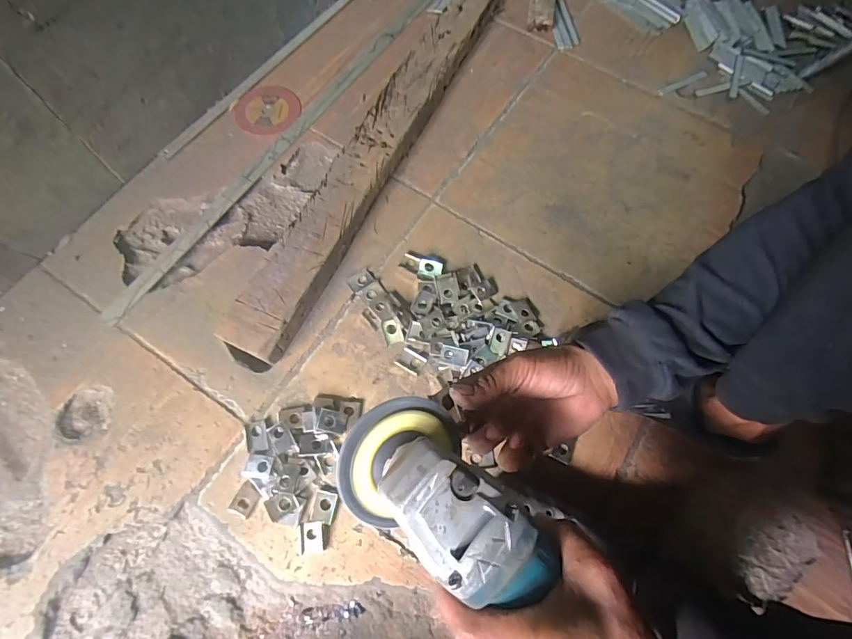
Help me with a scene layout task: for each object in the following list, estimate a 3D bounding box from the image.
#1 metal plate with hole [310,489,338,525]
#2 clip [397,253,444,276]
[{"bbox_3d":[-0.114,0.209,0.482,0.025,0.004,0.032,10,71,3],"label":"metal plate with hole"},{"bbox_3d":[-0.006,-0.075,0.596,0.057,0.014,0.031,15,72,5],"label":"clip"}]

